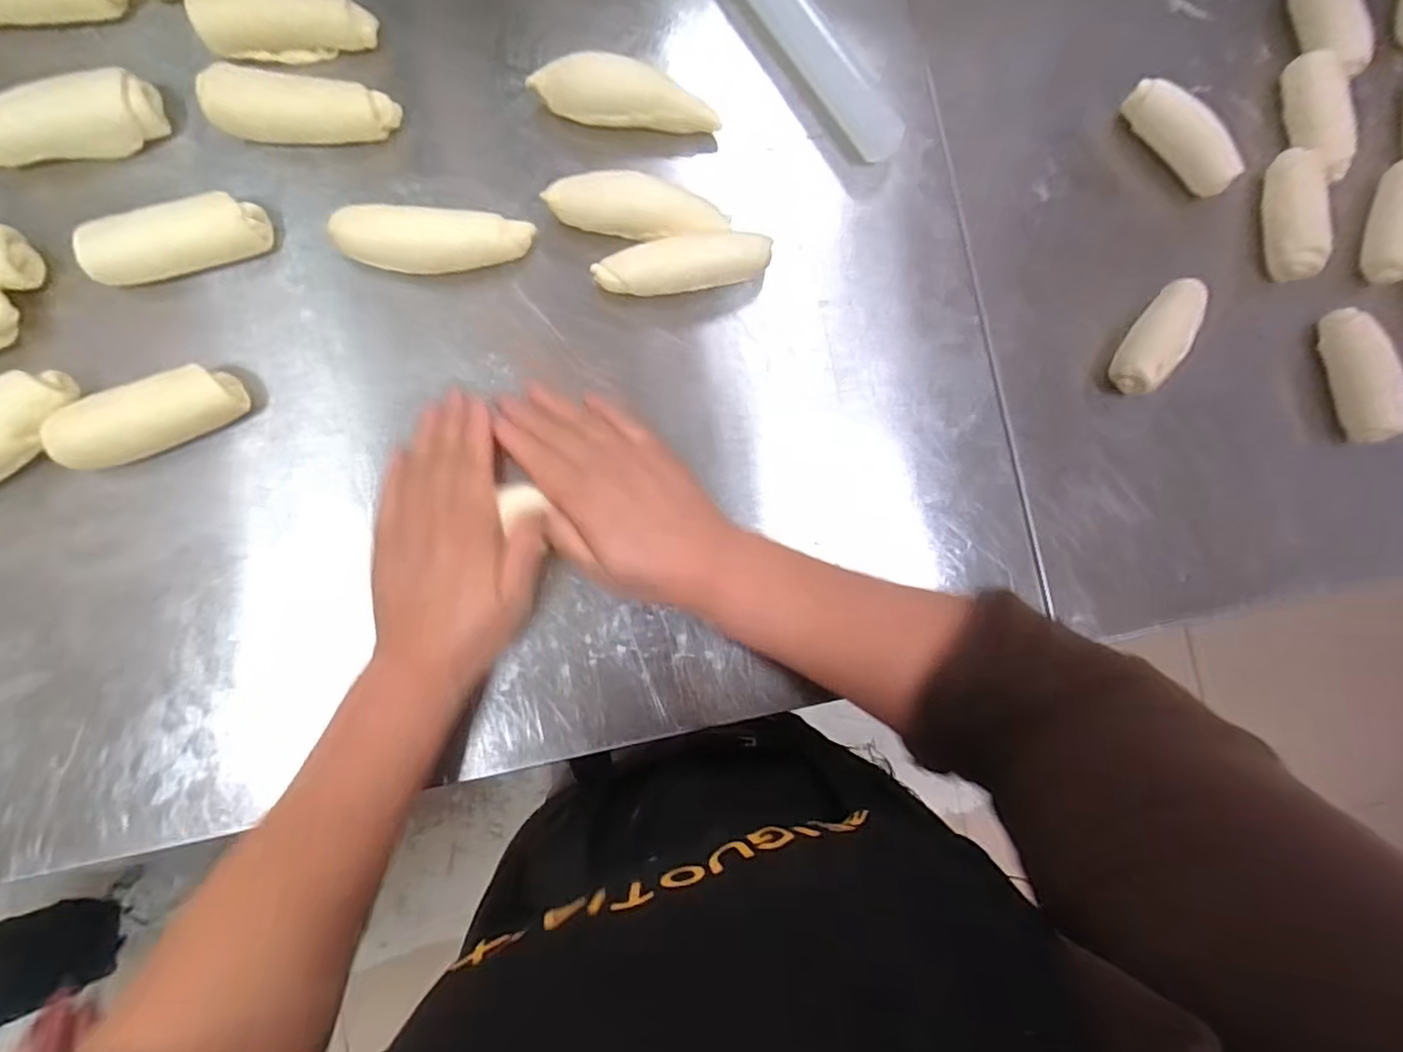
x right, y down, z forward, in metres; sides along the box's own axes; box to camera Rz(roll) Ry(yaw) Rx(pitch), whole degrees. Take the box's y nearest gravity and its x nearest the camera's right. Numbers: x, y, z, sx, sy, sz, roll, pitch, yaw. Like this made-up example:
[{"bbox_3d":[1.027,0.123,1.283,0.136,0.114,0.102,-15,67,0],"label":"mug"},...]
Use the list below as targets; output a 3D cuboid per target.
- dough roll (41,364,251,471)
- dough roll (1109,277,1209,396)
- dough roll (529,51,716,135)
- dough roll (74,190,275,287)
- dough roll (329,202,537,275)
[{"bbox_3d":[-0.304,-0.059,0.361,0.096,0.031,0.035,-18,86,-9],"label":"dough roll"},{"bbox_3d":[0.309,-0.128,0.444,0.031,0.030,0.094,39,81,-1],"label":"dough roll"},{"bbox_3d":[-0.048,-0.275,0.421,0.115,0.028,0.035,5,83,-6],"label":"dough roll"},{"bbox_3d":[-0.296,-0.162,0.373,0.091,0.029,0.030,-21,87,-9],"label":"dough roll"},{"bbox_3d":[-0.157,-0.167,0.387,0.109,0.025,0.032,-4,84,-7],"label":"dough roll"}]

